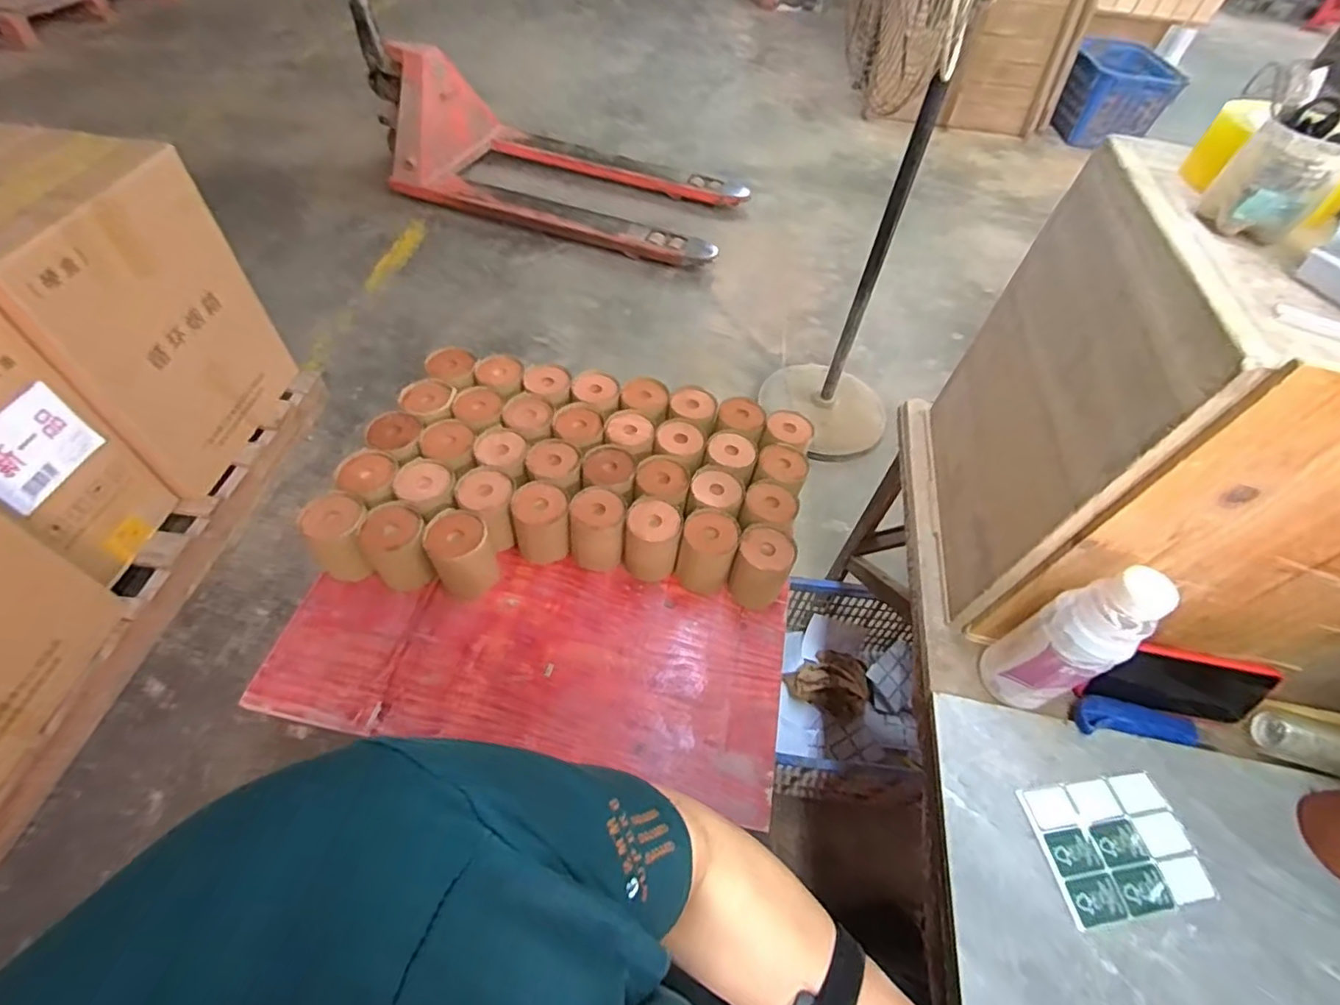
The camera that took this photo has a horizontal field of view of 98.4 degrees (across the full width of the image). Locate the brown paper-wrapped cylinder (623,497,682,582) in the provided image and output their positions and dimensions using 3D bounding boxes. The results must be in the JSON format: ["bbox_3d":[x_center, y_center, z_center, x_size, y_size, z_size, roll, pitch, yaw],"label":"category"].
[{"bbox_3d":[-0.027,0.060,0.890,0.078,0.104,0.093,8,53,1],"label":"brown paper-wrapped cylinder"}]

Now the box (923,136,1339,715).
[{"bbox_3d":[0.583,-0.046,0.547,0.493,0.349,0.337,13,53,4],"label":"box"}]

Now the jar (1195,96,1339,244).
[{"bbox_3d":[0.430,-0.230,0.408,0.052,0.071,0.053,3,53,-3],"label":"jar"}]

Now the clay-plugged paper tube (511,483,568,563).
[{"bbox_3d":[-0.196,0.035,0.885,0.078,0.123,0.072,3,53,-3],"label":"clay-plugged paper tube"}]

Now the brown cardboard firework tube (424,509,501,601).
[{"bbox_3d":[-0.297,0.080,0.842,0.086,0.106,0.107,-16,57,-17],"label":"brown cardboard firework tube"}]

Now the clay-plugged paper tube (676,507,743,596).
[{"bbox_3d":[0.057,0.078,0.890,0.081,0.108,0.091,12,53,4],"label":"clay-plugged paper tube"}]

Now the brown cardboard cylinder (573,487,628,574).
[{"bbox_3d":[-0.109,0.040,0.889,0.079,0.089,0.094,2,53,-4],"label":"brown cardboard cylinder"}]

